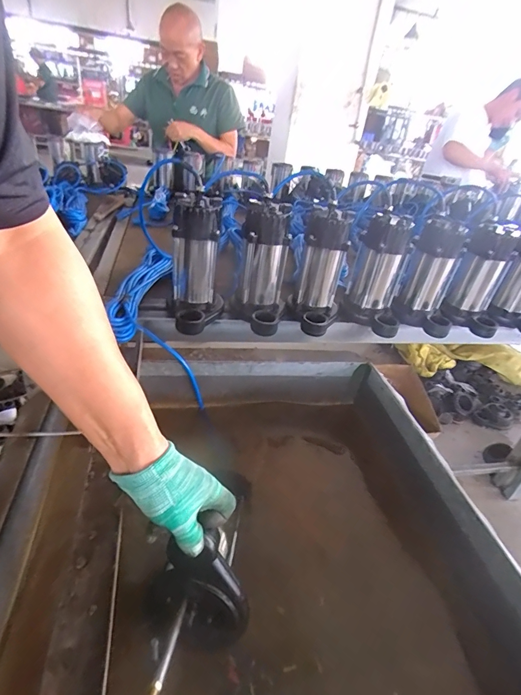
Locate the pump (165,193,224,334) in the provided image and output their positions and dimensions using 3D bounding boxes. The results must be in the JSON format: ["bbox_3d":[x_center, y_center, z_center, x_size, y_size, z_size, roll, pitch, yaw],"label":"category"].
[{"bbox_3d":[-0.118,-0.161,0.717,0.111,0.226,0.122,-8,36,-25],"label":"pump"}]

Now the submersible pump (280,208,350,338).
[{"bbox_3d":[0.120,-0.148,0.785,0.108,0.250,0.130,11,32,3],"label":"submersible pump"}]

